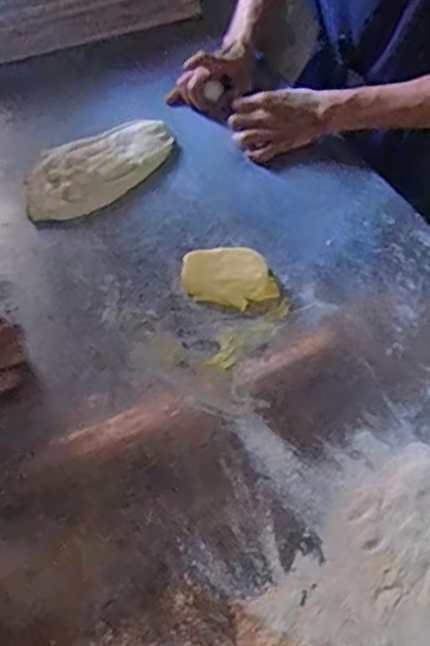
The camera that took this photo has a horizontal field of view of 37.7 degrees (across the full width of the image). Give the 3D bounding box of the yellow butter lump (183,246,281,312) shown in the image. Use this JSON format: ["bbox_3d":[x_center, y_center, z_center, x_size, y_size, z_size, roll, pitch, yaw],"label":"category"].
[{"bbox_3d":[0.015,-0.051,0.689,0.099,0.023,0.070,-1,55,-2],"label":"yellow butter lump"}]

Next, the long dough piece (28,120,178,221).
[{"bbox_3d":[-0.147,-0.206,0.799,0.108,0.020,0.210,37,61,22],"label":"long dough piece"}]

